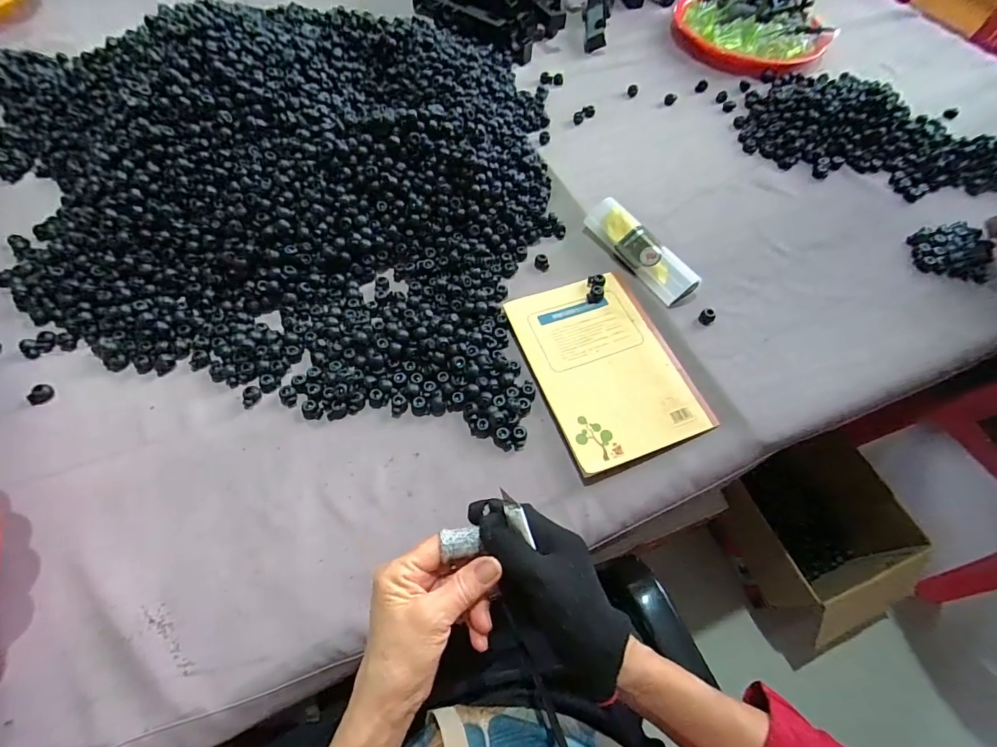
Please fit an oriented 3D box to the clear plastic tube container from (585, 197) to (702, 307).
[{"bbox_3d":[0.159,-0.138,0.522,0.042,0.039,0.157,-27,65,-17],"label":"clear plastic tube container"}]

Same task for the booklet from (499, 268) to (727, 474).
[{"bbox_3d":[0.106,-0.014,0.464,0.139,0.006,0.205,-18,61,-10],"label":"booklet"}]

